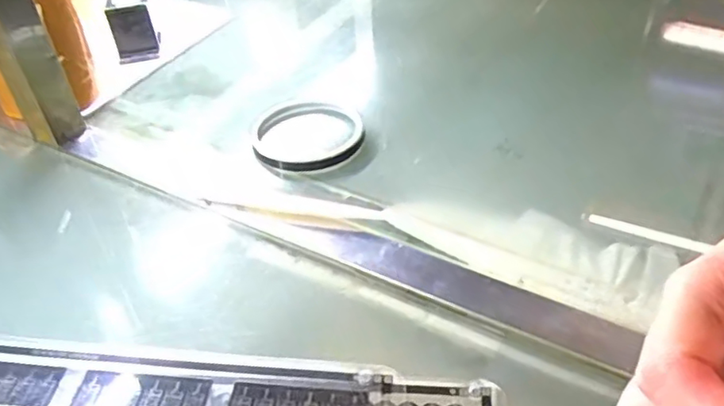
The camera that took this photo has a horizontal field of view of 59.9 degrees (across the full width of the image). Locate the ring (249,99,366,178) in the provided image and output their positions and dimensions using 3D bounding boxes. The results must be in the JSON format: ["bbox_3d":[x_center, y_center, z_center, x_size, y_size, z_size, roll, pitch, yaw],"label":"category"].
[{"bbox_3d":[-0.038,-0.050,0.466,0.079,0.008,0.089,-5,41,-2],"label":"ring"}]

